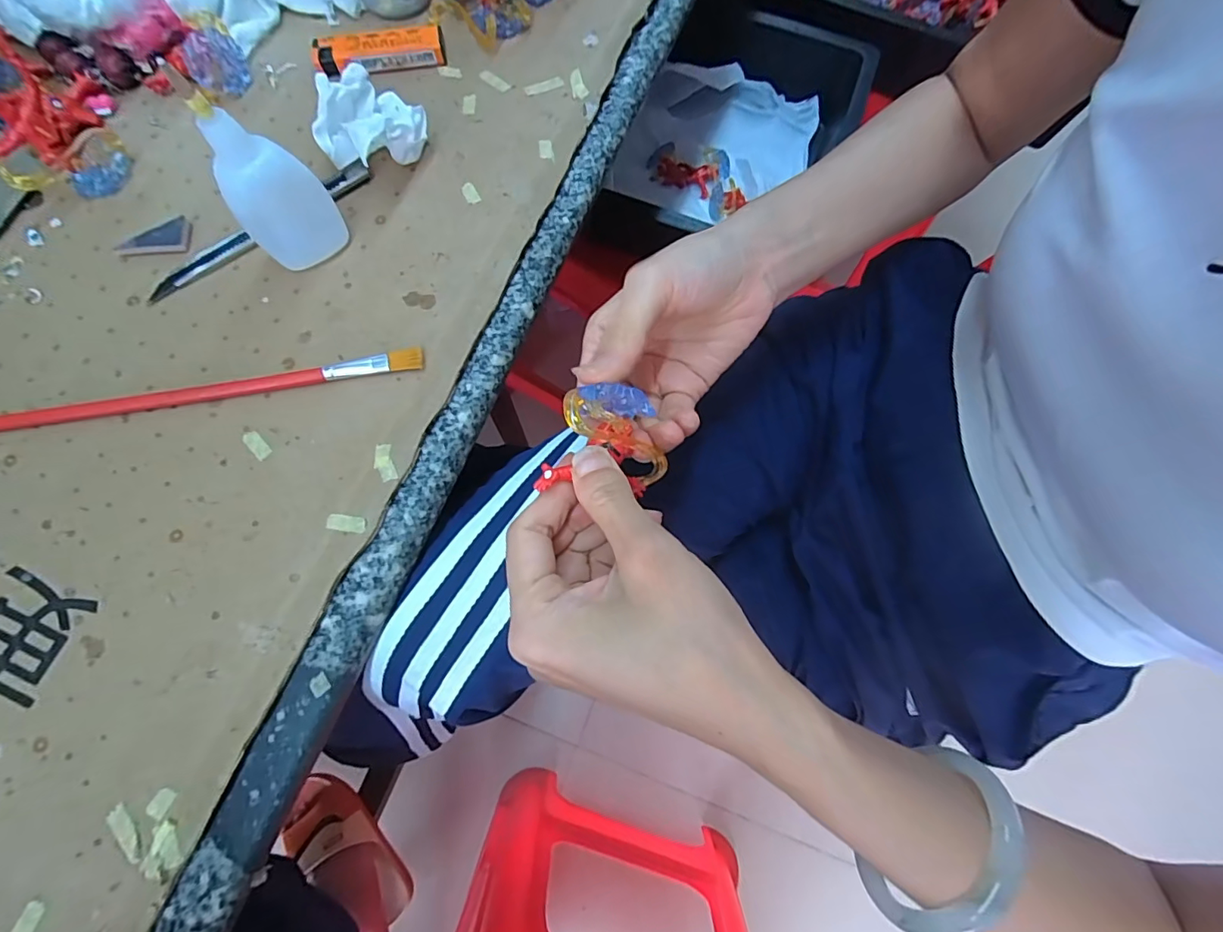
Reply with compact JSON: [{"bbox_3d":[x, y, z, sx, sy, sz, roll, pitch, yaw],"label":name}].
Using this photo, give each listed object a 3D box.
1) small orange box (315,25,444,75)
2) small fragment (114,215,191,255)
[{"bbox_3d":[-0.146,-0.262,0.324,0.078,0.015,0.018,-9,75,-4],"label":"small orange box"},{"bbox_3d":[-0.259,-0.130,0.292,0.038,0.008,0.021,-3,75,-2],"label":"small fragment"}]

